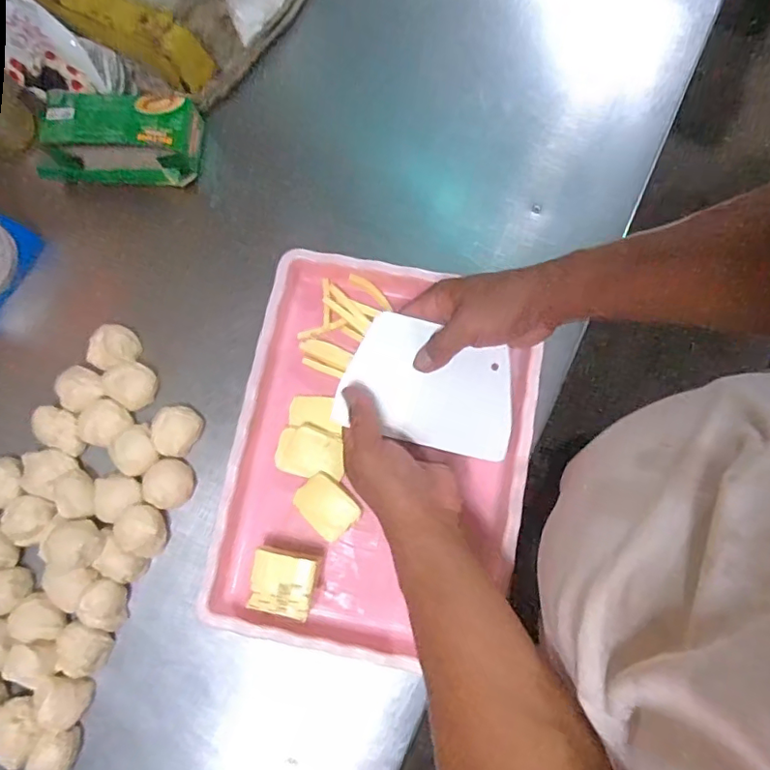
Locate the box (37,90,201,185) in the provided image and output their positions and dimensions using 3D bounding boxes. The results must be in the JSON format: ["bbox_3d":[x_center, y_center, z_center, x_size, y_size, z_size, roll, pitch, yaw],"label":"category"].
[{"bbox_3d":[-0.285,-0.267,0.581,0.163,0.044,0.093,3,79,2],"label":"box"}]

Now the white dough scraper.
[{"bbox_3d":[0.041,0.001,0.465,0.149,0.004,0.098,15,87,-6],"label":"white dough scraper"}]

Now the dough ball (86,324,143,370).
[{"bbox_3d":[-0.278,-0.036,0.563,0.047,0.037,0.046,0,79,1],"label":"dough ball"}]

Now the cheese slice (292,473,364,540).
[{"bbox_3d":[-0.055,0.116,0.524,0.044,0.008,0.060,-41,97,-4],"label":"cheese slice"}]

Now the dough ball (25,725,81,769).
[{"bbox_3d":[-0.292,0.328,0.480,0.046,0.033,0.038,-36,81,-5],"label":"dough ball"}]

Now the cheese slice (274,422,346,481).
[{"bbox_3d":[-0.072,0.065,0.532,0.068,0.013,0.048,13,80,4],"label":"cheese slice"}]

